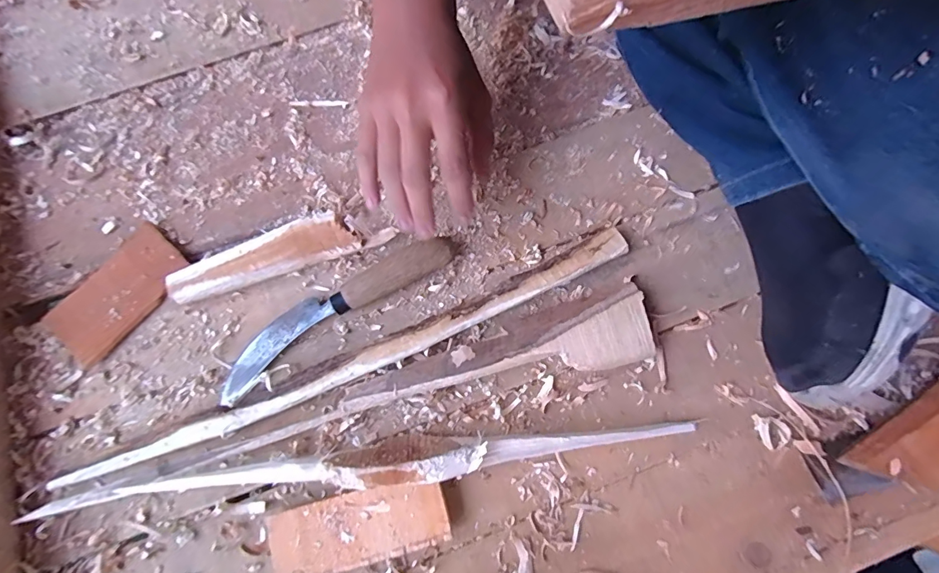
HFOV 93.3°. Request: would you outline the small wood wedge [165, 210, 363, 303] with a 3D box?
[{"bbox_3d":[-0.158,-0.021,0.345,0.140,0.020,0.036,-20,78,-2],"label":"small wood wedge"}]

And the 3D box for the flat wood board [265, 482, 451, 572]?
[{"bbox_3d":[-0.074,0.160,0.299,0.115,0.016,0.046,-17,78,-2],"label":"flat wood board"}]

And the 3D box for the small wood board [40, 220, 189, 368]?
[{"bbox_3d":[-0.274,0.005,0.346,0.061,0.011,0.104,38,82,9],"label":"small wood board"}]

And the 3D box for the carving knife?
[{"bbox_3d":[-0.104,0.016,0.334,0.199,0.021,0.037,-33,79,-5],"label":"carving knife"}]

